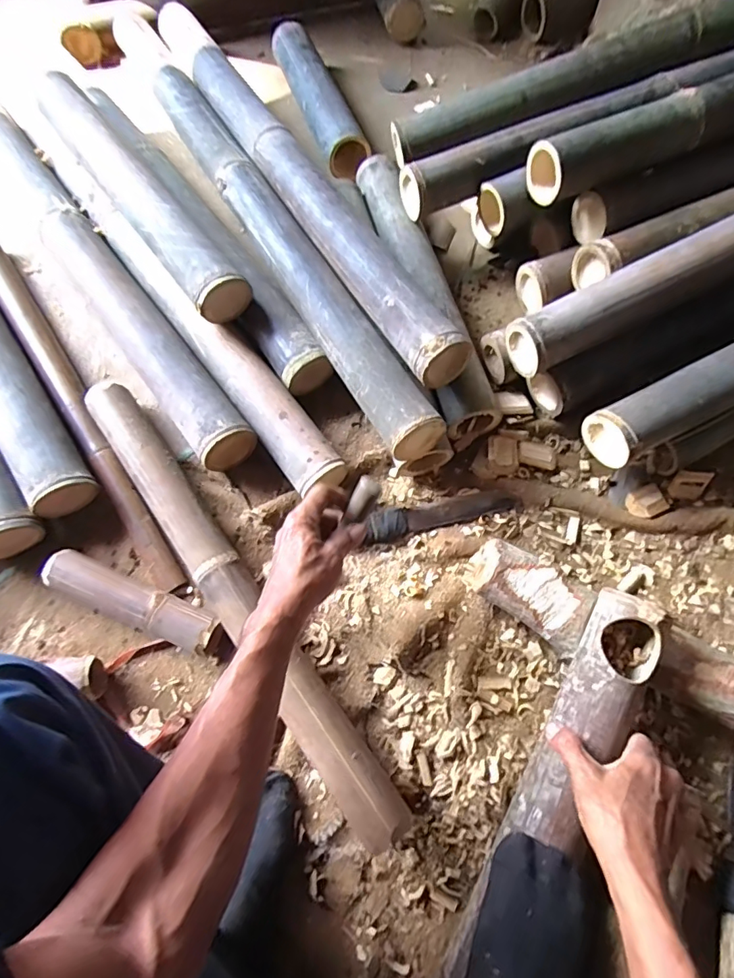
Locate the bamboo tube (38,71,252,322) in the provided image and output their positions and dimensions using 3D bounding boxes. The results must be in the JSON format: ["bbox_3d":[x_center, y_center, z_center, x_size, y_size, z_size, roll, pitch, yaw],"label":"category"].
[{"bbox_3d":[-0.351,-0.449,0.743,0.080,0.066,0.527,-37,75,-11],"label":"bamboo tube"}]

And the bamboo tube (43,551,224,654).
[{"bbox_3d":[-0.294,0.145,0.620,0.227,0.047,0.057,21,73,7],"label":"bamboo tube"}]

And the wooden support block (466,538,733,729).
[{"bbox_3d":[0.278,0.171,0.586,0.333,0.079,0.081,28,74,9],"label":"wooden support block"}]

